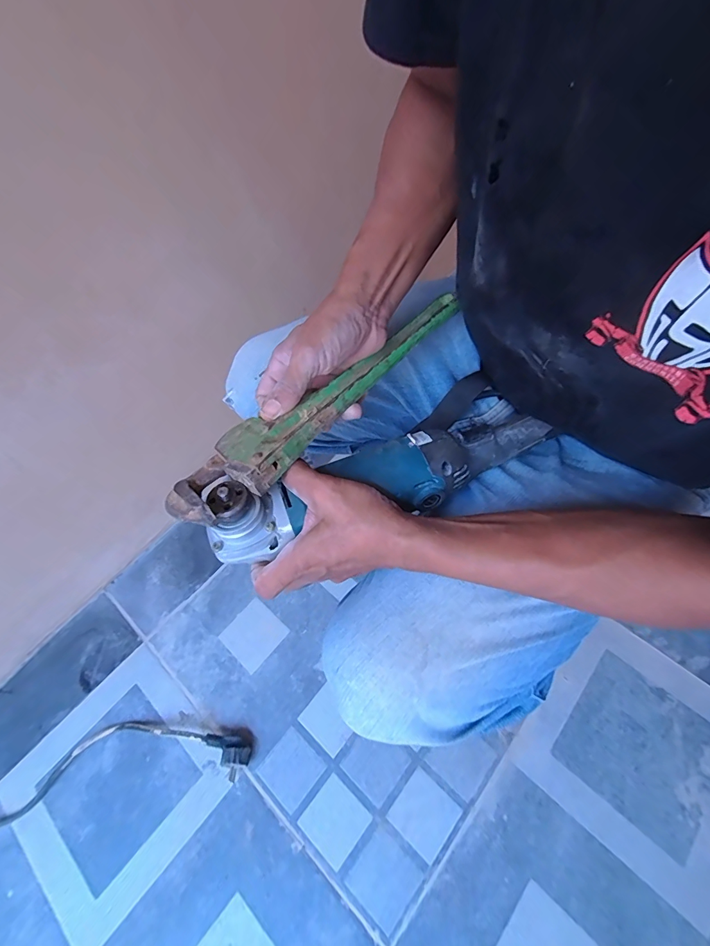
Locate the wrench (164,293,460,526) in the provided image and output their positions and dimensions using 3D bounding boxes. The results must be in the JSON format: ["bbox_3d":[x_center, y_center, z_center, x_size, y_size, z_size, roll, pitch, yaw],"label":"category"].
[{"bbox_3d":[-0.019,-0.073,0.342,0.065,0.024,0.315,38,67,24],"label":"wrench"}]

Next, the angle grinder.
[{"bbox_3d":[0.024,-0.007,0.350,0.297,0.063,0.102,-22,59,-20],"label":"angle grinder"}]

